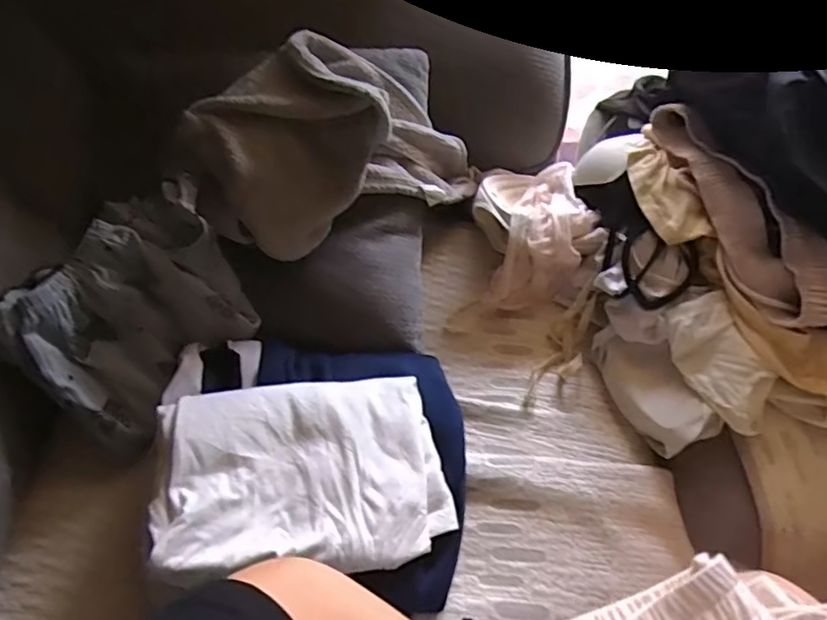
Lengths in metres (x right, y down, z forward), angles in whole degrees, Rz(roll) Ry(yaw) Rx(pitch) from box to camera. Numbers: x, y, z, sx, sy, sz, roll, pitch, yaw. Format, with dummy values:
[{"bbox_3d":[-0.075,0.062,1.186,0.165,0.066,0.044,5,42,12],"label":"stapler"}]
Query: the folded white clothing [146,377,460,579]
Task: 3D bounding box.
[{"bbox_3d":[-0.087,0.135,0.490,0.234,0.019,0.162,-2,57,-23],"label":"folded white clothing"}]

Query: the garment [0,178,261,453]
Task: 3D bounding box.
[{"bbox_3d":[-0.283,-0.004,0.588,0.207,0.123,0.184,-37,59,-23],"label":"garment"}]

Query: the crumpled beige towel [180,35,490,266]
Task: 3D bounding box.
[{"bbox_3d":[-0.093,-0.185,0.655,0.304,0.163,0.180,-32,57,-19],"label":"crumpled beige towel"}]

